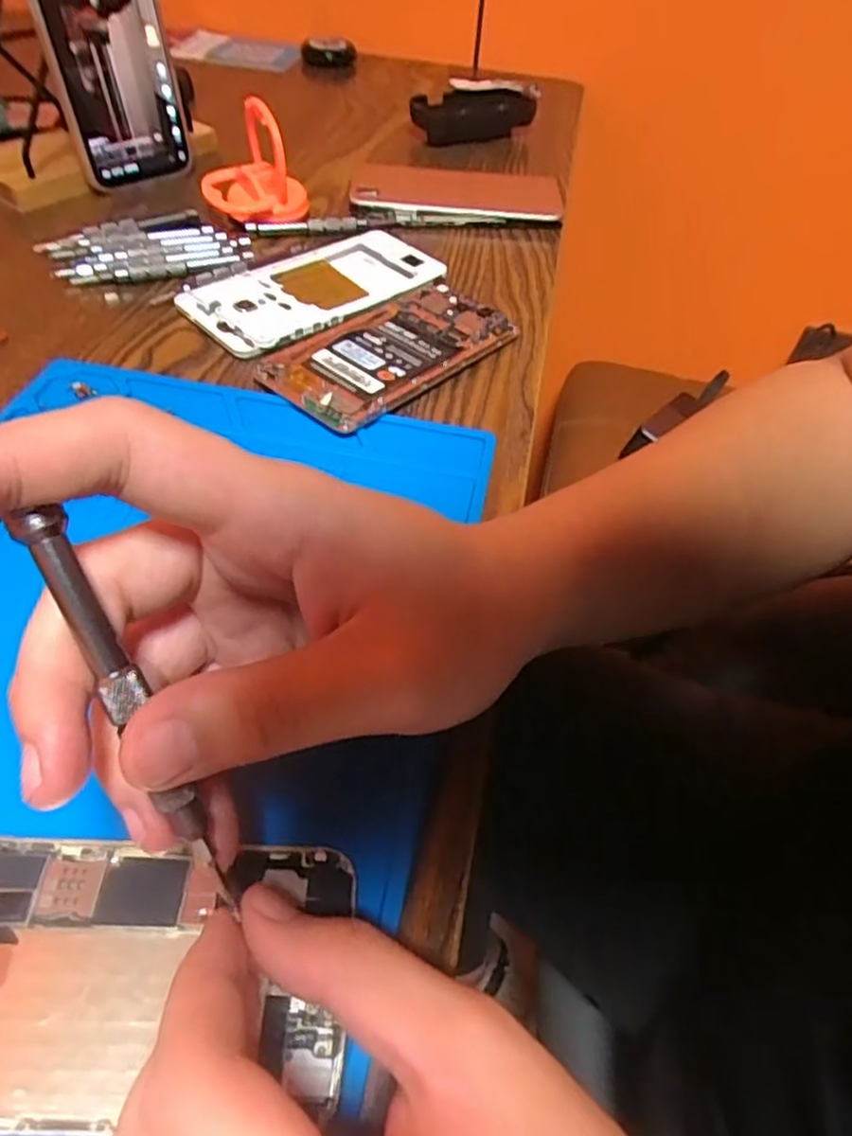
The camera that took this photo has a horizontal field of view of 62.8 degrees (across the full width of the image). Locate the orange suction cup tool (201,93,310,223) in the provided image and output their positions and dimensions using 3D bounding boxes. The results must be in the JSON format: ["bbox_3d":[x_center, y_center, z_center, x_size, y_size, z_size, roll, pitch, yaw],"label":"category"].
[{"bbox_3d":[-0.115,-0.268,0.460,0.067,0.061,0.052,-8,51,-11],"label":"orange suction cup tool"}]

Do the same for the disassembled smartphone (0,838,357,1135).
[{"bbox_3d":[-0.089,0.105,0.180,0.134,0.005,0.065,3,49,-2],"label":"disassembled smartphone"}]

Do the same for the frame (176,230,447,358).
[{"bbox_3d":[-0.066,-0.171,0.416,0.145,0.006,0.082,-33,59,-28],"label":"frame"}]

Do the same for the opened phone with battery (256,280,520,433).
[{"bbox_3d":[-0.018,-0.119,0.380,0.073,0.007,0.139,37,56,24],"label":"opened phone with battery"}]

